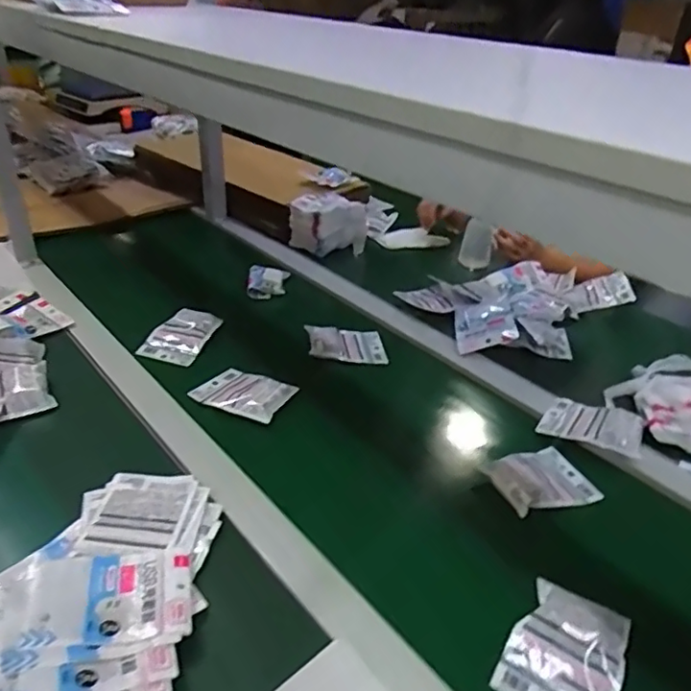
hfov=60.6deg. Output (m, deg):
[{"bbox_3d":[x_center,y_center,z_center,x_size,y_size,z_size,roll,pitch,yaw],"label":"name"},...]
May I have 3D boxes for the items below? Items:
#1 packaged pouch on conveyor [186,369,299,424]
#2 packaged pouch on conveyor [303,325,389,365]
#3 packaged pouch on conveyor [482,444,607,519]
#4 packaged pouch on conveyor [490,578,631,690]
[{"bbox_3d":[-0.148,0.068,0.867,0.129,0.028,0.097,14,31,21],"label":"packaged pouch on conveyor"},{"bbox_3d":[0.003,-0.002,0.994,0.133,0.016,0.079,9,43,-18],"label":"packaged pouch on conveyor"},{"bbox_3d":[0.247,0.164,0.747,0.132,0.035,0.090,-10,31,-21],"label":"packaged pouch on conveyor"},{"bbox_3d":[0.205,0.289,0.552,0.096,0.014,0.119,23,55,23],"label":"packaged pouch on conveyor"}]

